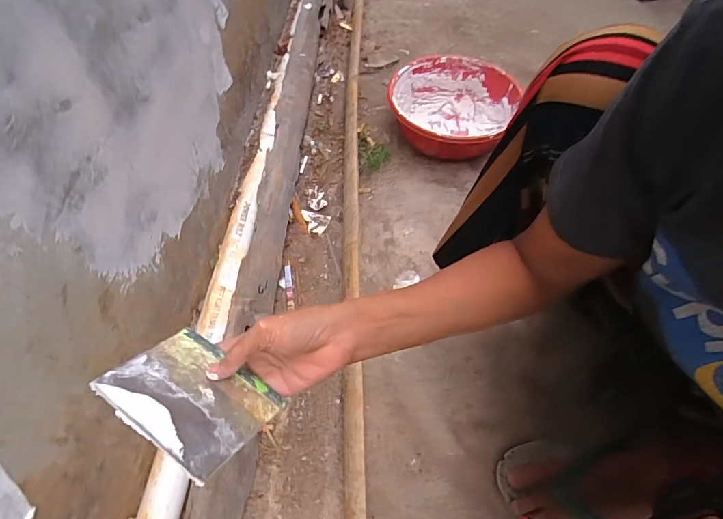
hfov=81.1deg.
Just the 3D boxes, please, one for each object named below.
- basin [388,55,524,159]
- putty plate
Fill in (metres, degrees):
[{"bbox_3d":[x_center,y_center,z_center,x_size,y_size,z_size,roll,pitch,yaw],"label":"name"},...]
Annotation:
[{"bbox_3d":[0.185,-0.299,0.867,0.250,0.106,0.265,-1,58,1],"label":"basin"},{"bbox_3d":[-0.132,0.105,0.330,0.118,0.004,0.089,29,33,18],"label":"putty plate"}]

